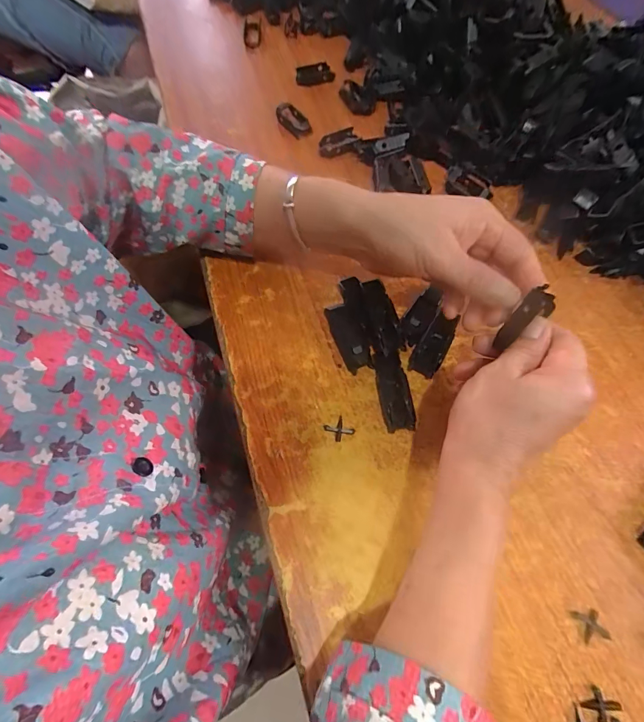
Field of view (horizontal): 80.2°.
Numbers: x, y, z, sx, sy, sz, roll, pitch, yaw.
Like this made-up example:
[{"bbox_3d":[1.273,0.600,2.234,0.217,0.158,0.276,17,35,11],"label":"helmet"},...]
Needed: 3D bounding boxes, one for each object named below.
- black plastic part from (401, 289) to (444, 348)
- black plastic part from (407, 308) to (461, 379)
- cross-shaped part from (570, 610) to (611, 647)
[{"bbox_3d":[0.086,-0.039,0.336,0.023,0.005,0.055,28,86,12],"label":"black plastic part"},{"bbox_3d":[0.096,-0.013,0.327,0.023,0.014,0.055,30,68,12],"label":"black plastic part"},{"bbox_3d":[0.176,0.173,0.250,0.017,0.004,0.020,-16,66,-8],"label":"cross-shaped part"}]

